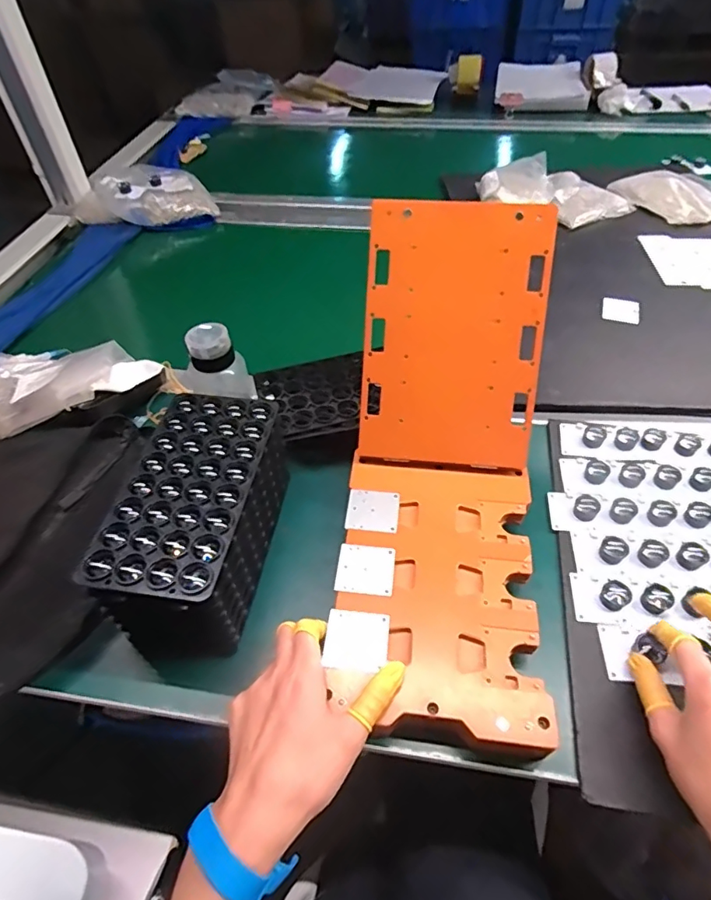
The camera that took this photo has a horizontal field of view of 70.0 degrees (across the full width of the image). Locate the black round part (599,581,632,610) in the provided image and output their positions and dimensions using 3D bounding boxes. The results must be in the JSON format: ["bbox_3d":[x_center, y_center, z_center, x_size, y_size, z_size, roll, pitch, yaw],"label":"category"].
[{"bbox_3d":[0.219,0.122,0.427,0.021,0.020,0.015,32,58,25],"label":"black round part"}]

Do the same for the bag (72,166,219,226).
[{"bbox_3d":[-0.397,-0.466,0.944,0.236,0.059,0.188,-21,52,-15],"label":"bag"}]

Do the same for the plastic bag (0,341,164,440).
[{"bbox_3d":[-0.355,-0.084,0.602,0.220,0.034,0.148,-12,50,-8],"label":"plastic bag"}]

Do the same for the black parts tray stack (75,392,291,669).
[{"bbox_3d":[-0.131,0.064,0.443,0.096,0.107,0.202,6,51,7],"label":"black parts tray stack"}]

